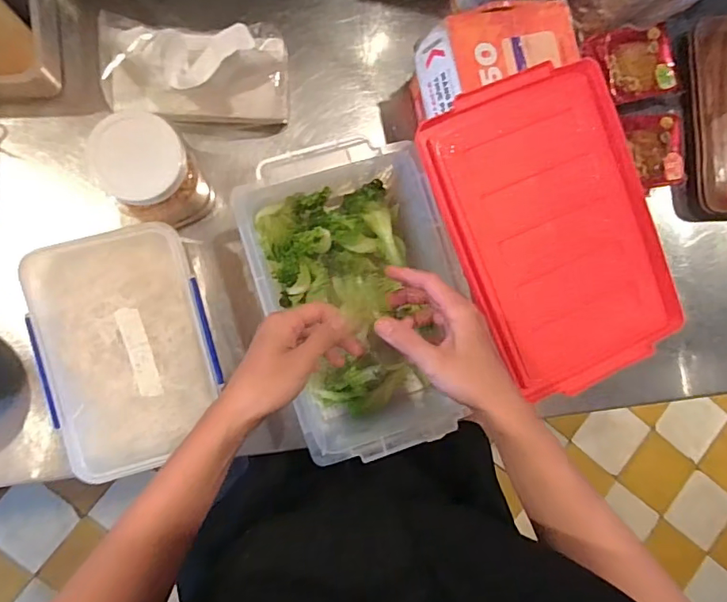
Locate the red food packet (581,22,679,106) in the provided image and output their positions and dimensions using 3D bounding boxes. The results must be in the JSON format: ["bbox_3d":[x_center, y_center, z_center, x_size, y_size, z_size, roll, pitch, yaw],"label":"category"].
[{"bbox_3d":[0.362,-0.317,0.667,0.108,0.022,0.095,-17,91,-8],"label":"red food packet"}]

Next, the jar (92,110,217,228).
[{"bbox_3d":[-0.232,-0.135,0.547,0.098,0.128,0.092,0,89,-8],"label":"jar"}]

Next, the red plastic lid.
[{"bbox_3d":[0.202,-0.072,0.523,0.210,0.027,0.314,-22,92,-8],"label":"red plastic lid"}]

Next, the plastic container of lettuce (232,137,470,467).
[{"bbox_3d":[-0.007,-0.007,0.582,0.203,0.119,0.340,-18,91,-8],"label":"plastic container of lettuce"}]

